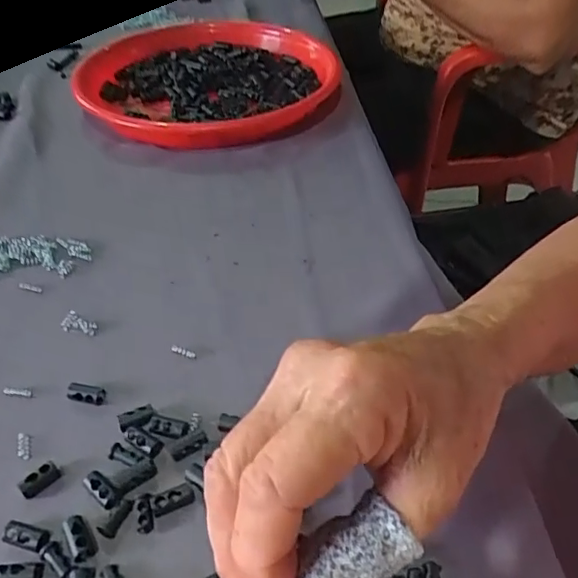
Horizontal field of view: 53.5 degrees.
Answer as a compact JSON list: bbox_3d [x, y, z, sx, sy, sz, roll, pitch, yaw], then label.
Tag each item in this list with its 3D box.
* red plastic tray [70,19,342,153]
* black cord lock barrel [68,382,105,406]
[{"bbox_3d":[-0.078,-0.196,0.554,0.244,0.047,0.207,-10,43,-11],"label":"red plastic tray"},{"bbox_3d":[-0.108,0.055,0.302,0.019,0.007,0.007,6,43,10],"label":"black cord lock barrel"}]

